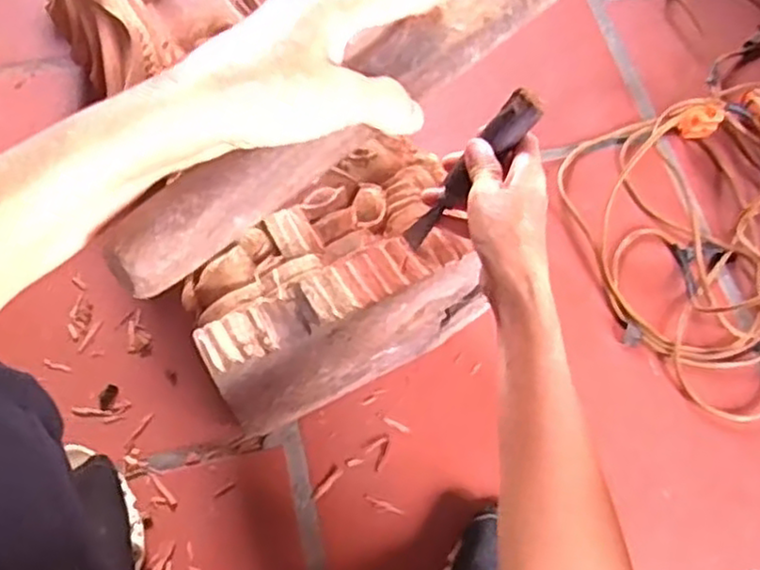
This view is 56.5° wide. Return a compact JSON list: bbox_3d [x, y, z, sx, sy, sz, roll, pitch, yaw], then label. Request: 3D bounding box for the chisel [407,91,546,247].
[{"bbox_3d":[0.066,-0.081,0.528,0.025,0.144,0.017,48,30,15],"label":"chisel"}]

